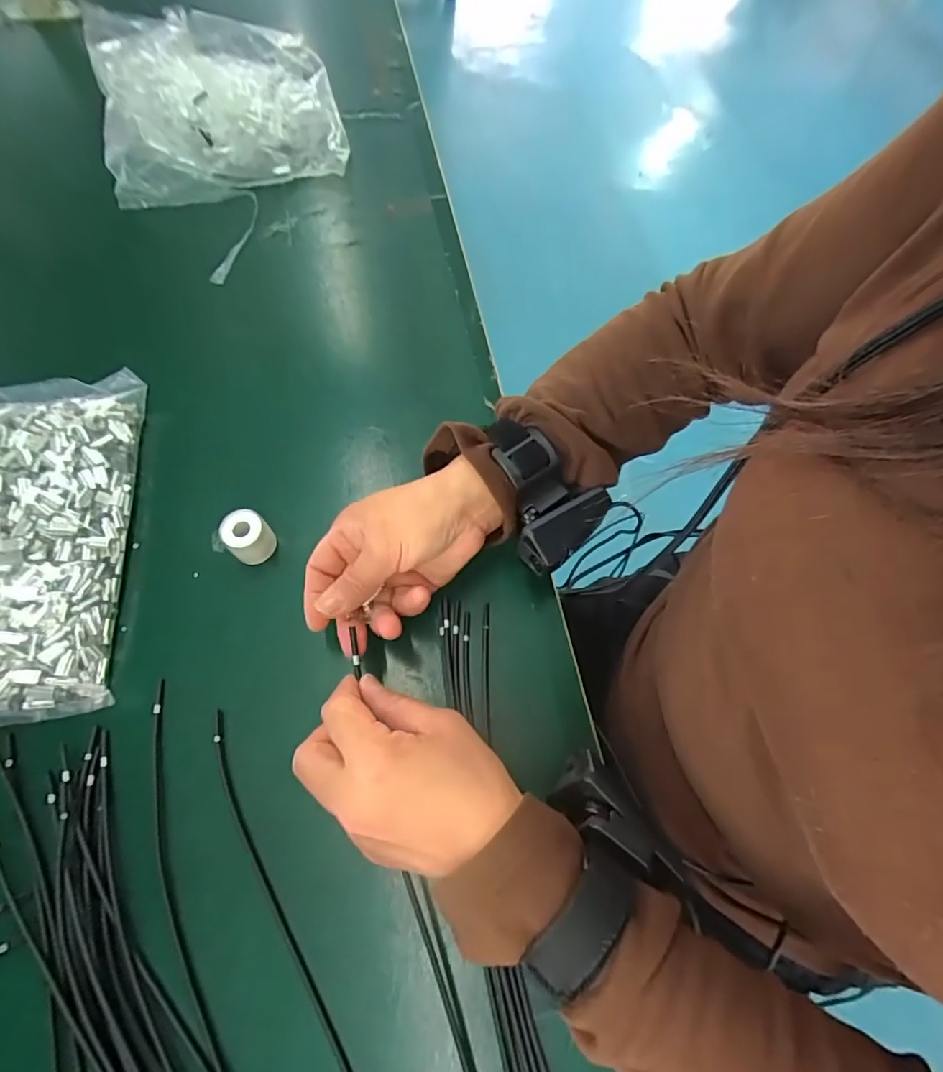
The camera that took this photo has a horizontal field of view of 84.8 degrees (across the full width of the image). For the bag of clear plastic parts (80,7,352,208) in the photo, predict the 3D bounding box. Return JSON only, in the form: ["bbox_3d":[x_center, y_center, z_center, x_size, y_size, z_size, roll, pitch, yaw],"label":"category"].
[{"bbox_3d":[-0.264,-0.457,0.539,0.229,0.060,0.247,-15,68,-8],"label":"bag of clear plastic parts"}]

